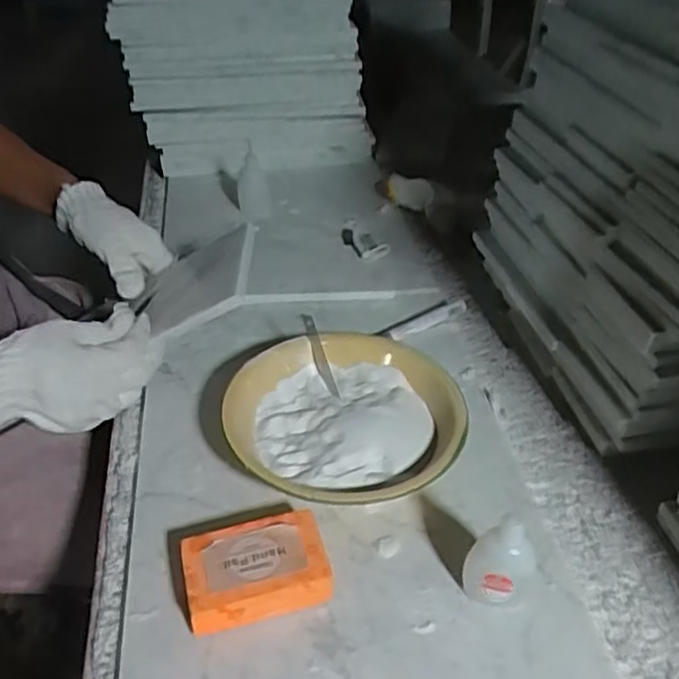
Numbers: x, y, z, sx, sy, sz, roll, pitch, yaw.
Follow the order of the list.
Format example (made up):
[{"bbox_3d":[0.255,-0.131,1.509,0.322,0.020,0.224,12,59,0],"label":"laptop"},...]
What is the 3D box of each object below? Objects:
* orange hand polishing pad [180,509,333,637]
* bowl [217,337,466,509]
[{"bbox_3d":[-0.056,0.154,0.461,0.090,0.035,0.056,-9,39,-13],"label":"orange hand polishing pad"},{"bbox_3d":[0.004,0.070,0.560,0.183,0.051,0.183,1,37,-1],"label":"bowl"}]

